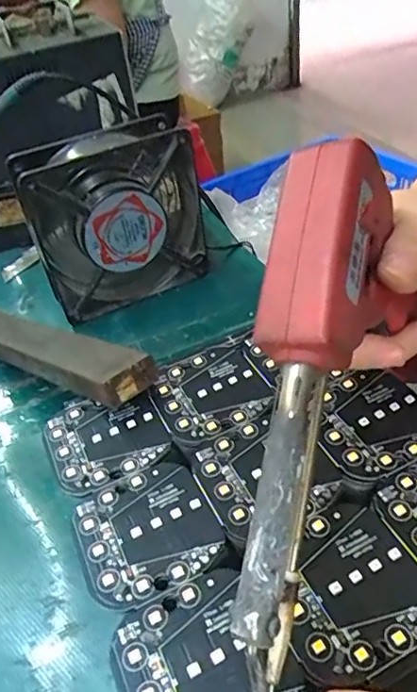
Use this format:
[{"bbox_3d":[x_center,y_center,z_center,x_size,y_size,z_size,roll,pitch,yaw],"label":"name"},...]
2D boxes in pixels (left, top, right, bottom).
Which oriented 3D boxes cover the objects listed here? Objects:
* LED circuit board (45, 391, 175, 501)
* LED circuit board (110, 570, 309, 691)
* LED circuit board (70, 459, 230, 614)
[{"bbox_3d":[-0.048,0.041,0.247,0.052,0.004,0.053,-22,43,-17],"label":"LED circuit board"},{"bbox_3d":[-0.003,0.103,0.171,0.052,0.004,0.052,-22,43,-17],"label":"LED circuit board"},{"bbox_3d":[-0.025,0.071,0.208,0.053,0.004,0.051,-23,43,-17],"label":"LED circuit board"}]

